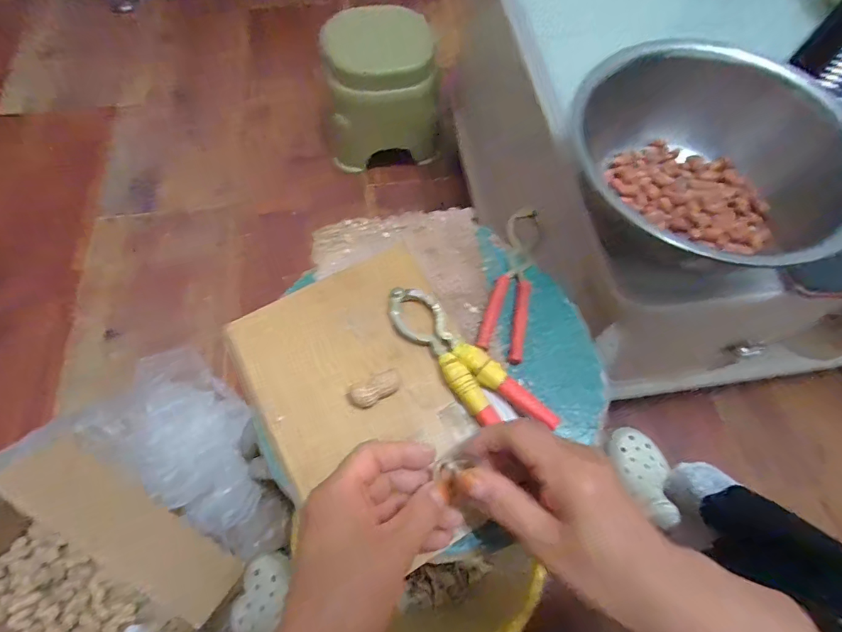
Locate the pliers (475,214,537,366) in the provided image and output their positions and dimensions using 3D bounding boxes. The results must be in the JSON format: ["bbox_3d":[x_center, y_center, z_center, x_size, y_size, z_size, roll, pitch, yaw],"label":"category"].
[{"bbox_3d":[0.083,-0.034,0.387,0.037,0.014,0.151,14,66,6],"label":"pliers"}]

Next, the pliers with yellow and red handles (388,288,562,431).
[{"bbox_3d":[0.031,0.035,0.339,0.043,0.010,0.156,-40,72,-17],"label":"pliers with yellow and red handles"}]

